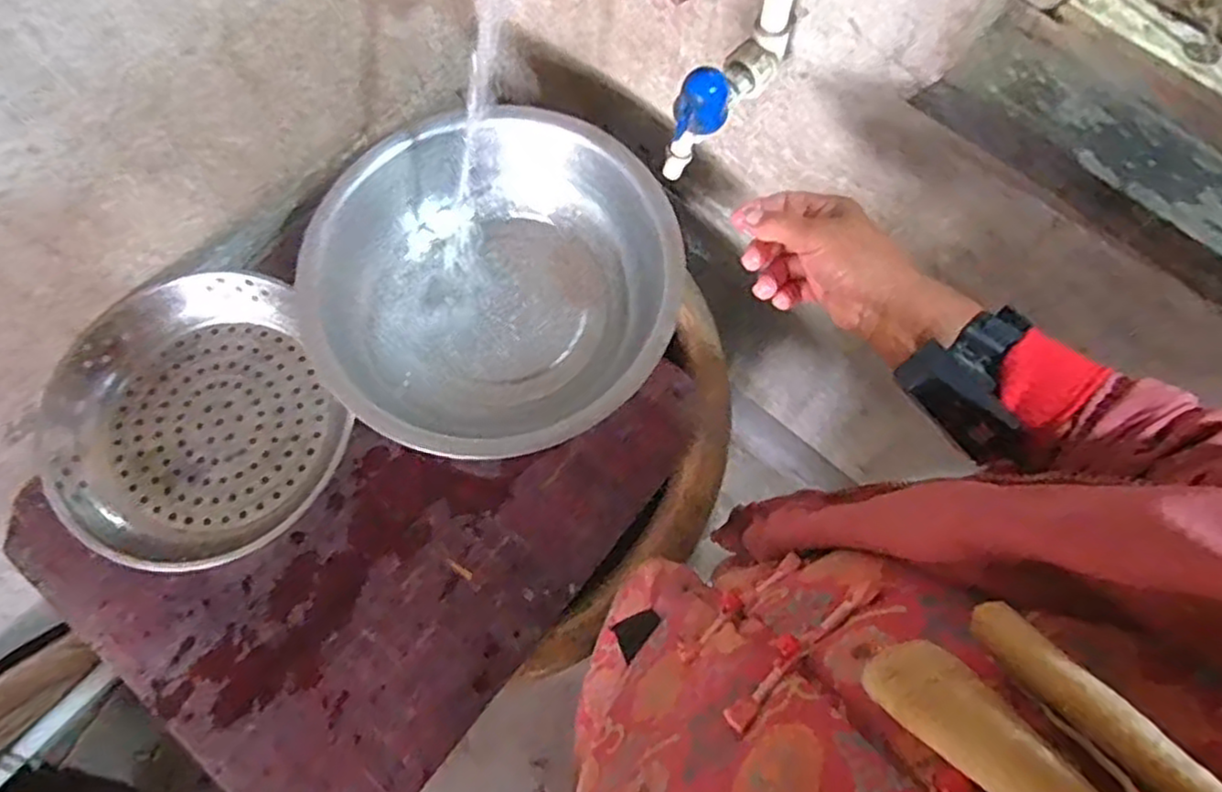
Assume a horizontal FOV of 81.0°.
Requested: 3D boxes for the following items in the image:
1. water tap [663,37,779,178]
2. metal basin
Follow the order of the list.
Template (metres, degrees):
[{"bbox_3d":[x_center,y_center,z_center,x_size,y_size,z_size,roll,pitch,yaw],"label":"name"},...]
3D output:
[{"bbox_3d":[0.085,-0.233,0.566,0.034,0.080,0.104,39,76,11],"label":"water tap"},{"bbox_3d":[-0.120,-0.115,0.759,0.373,0.101,0.353,0,72,0],"label":"metal basin"}]

